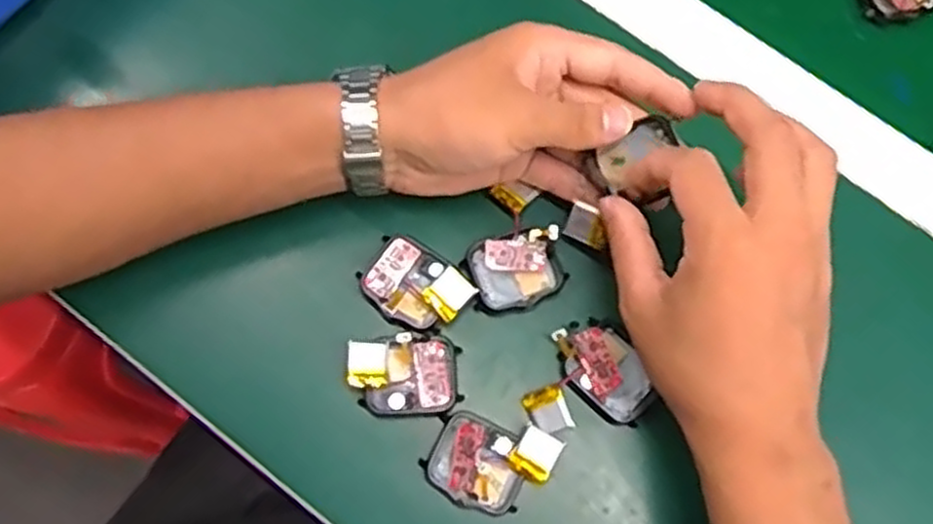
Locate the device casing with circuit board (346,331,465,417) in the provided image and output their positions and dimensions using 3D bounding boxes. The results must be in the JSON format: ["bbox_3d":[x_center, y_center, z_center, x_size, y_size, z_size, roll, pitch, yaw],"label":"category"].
[{"bbox_3d":[-0.029,0.054,0.364,0.050,0.021,0.036,-2,76,-2],"label":"device casing with circuit board"}]

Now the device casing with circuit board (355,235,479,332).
[{"bbox_3d":[-0.025,0.013,0.376,0.051,0.015,0.037,32,77,7],"label":"device casing with circuit board"}]

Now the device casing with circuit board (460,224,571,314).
[{"bbox_3d":[0.025,0.005,0.380,0.049,0.011,0.036,-17,77,-6],"label":"device casing with circuit board"}]

